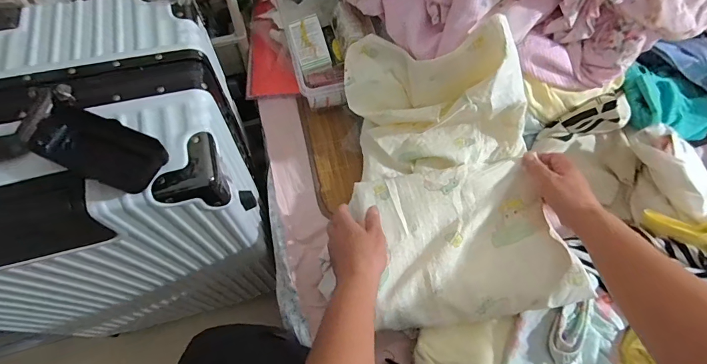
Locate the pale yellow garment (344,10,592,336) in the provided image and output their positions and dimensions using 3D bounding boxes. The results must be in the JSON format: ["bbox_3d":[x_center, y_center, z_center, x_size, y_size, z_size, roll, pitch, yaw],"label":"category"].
[{"bbox_3d":[0.138,-0.029,0.491,0.264,0.165,0.390,-6,70,-3],"label":"pale yellow garment"}]

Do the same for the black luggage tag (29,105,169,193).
[{"bbox_3d":[-0.224,-0.030,0.328,0.120,0.014,0.051,22,71,7],"label":"black luggage tag"}]

